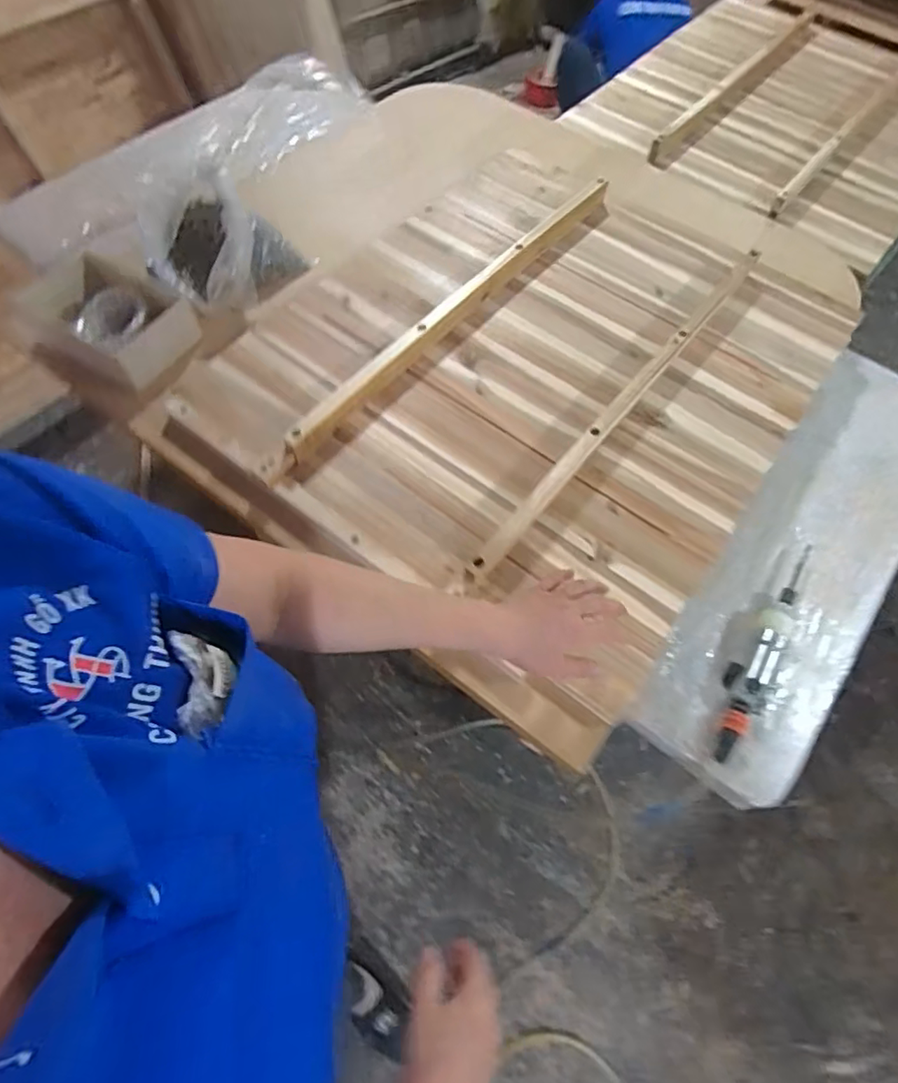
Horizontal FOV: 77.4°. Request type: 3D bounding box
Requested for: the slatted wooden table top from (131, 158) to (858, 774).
[{"bbox_3d":[0.129,-0.274,0.832,0.710,0.073,0.896,36,67,13],"label":"slatted wooden table top"}]

